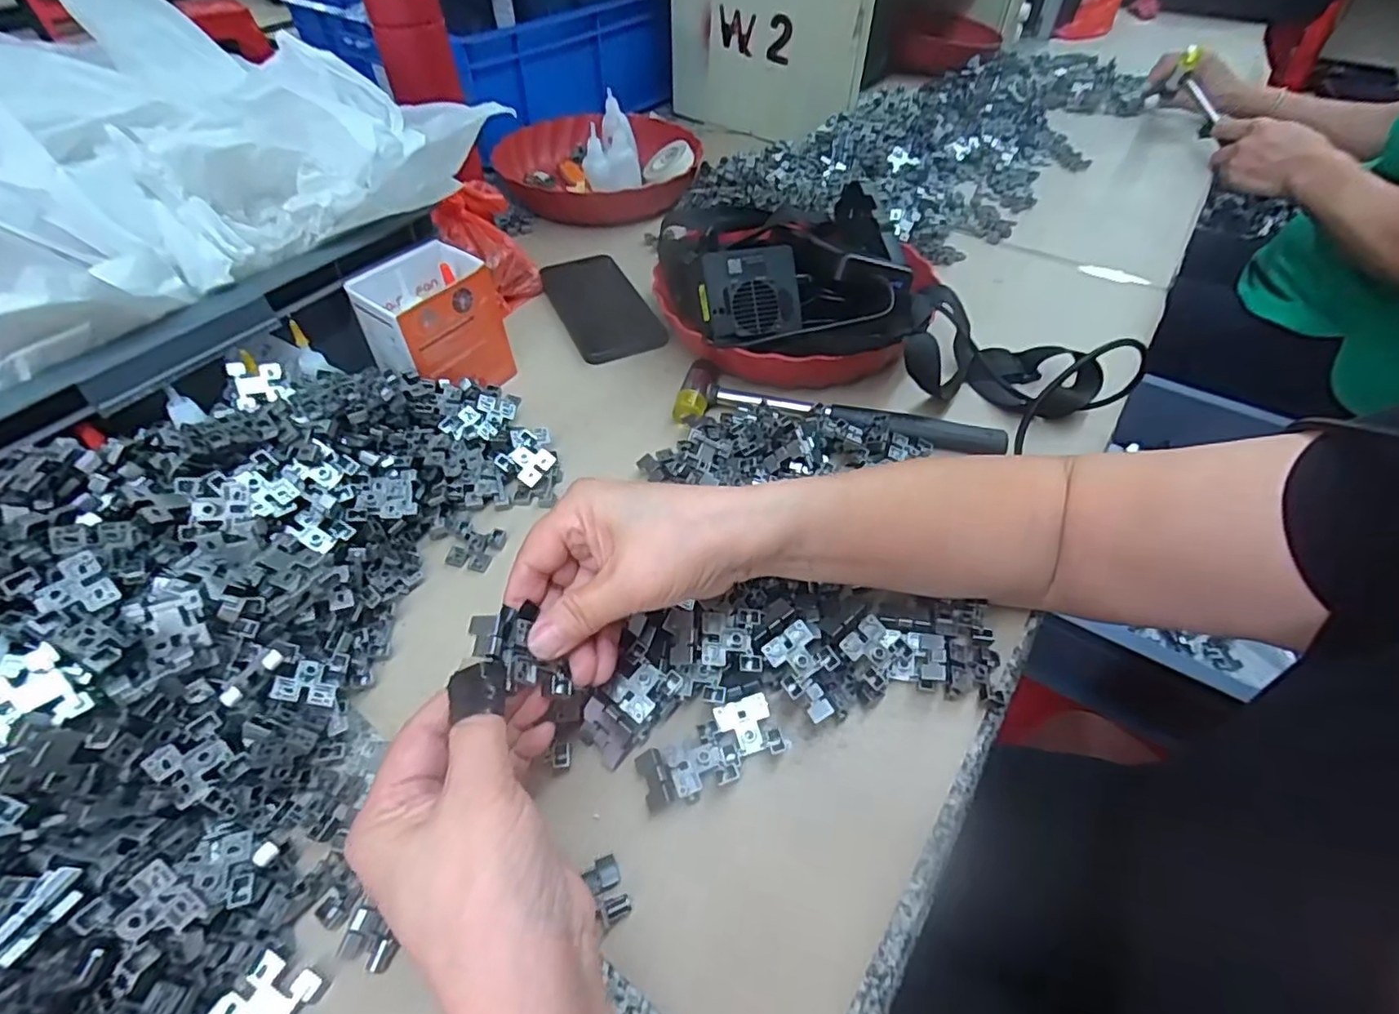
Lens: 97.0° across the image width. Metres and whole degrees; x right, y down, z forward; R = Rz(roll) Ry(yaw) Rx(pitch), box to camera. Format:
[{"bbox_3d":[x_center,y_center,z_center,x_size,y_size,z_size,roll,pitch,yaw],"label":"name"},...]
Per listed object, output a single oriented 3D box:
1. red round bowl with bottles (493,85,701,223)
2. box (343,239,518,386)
[{"bbox_3d":[-0.125,-0.426,0.757,0.233,0.066,0.249,0,50,0],"label":"red round bowl with bottles"},{"bbox_3d":[-0.203,-0.135,0.483,0.067,0.100,0.092,21,52,17],"label":"box"}]

